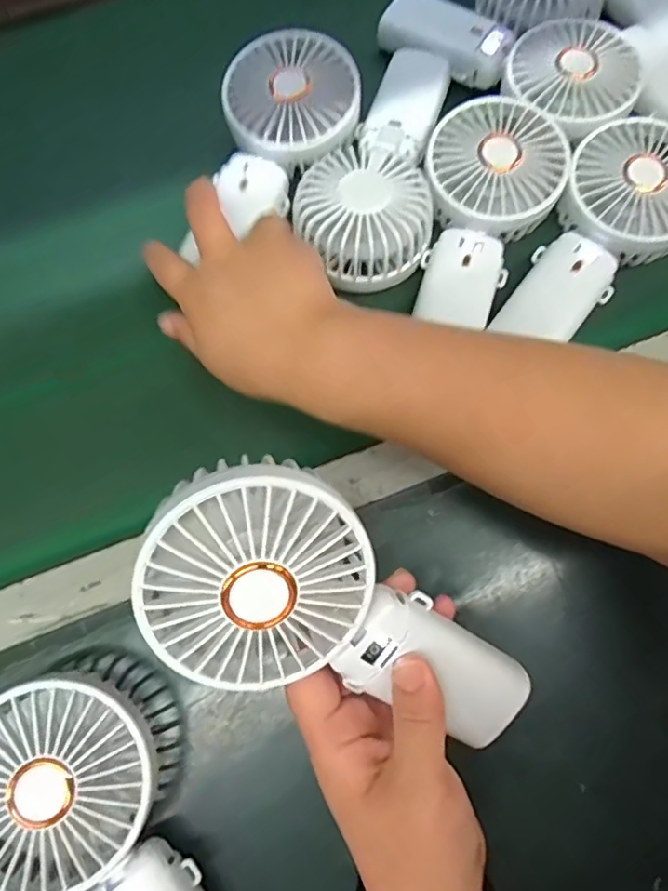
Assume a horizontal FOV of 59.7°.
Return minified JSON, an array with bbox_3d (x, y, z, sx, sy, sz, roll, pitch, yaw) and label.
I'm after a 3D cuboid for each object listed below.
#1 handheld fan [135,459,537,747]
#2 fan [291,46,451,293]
[{"bbox_3d":[0.006,0.075,0.237,0.180,0.042,0.079,35,74,-21],"label":"handheld fan"},{"bbox_3d":[0.028,-0.192,0.380,0.084,0.035,0.185,11,74,2],"label":"fan"}]

